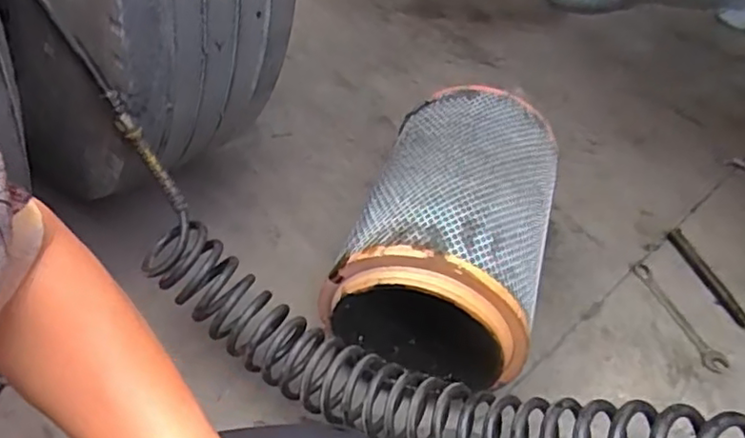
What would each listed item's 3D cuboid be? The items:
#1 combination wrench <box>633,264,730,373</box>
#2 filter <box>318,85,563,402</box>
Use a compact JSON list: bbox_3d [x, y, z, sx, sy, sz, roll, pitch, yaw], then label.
[{"bbox_3d":[0.504,0.155,1.056,0.036,0.004,0.224,-11,46,-17],"label":"combination wrench"},{"bbox_3d":[0.126,0.029,0.938,0.273,0.240,0.465,16,44,12],"label":"filter"}]

